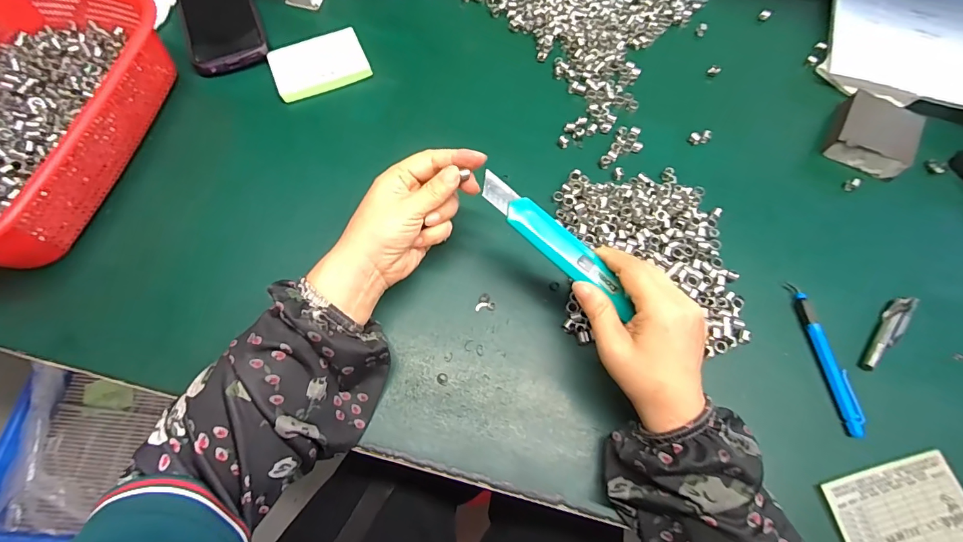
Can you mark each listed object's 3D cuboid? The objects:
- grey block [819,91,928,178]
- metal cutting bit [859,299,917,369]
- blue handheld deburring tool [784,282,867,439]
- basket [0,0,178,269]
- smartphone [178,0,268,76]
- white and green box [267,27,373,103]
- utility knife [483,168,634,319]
[{"bbox_3d":[0.400,-0.141,0.442,0.073,0.030,0.082,27,69,9],"label":"grey block"},{"bbox_3d":[0.347,0.051,0.365,0.013,0.013,0.085,40,72,13],"label":"metal cutting bit"},{"bbox_3d":[0.283,0.069,0.354,0.014,0.011,0.125,-9,68,-5],"label":"blue handheld deburring tool"},{"bbox_3d":[-0.415,-0.140,0.387,0.211,0.079,0.289,13,68,3],"label":"basket"},{"bbox_3d":[-0.293,-0.295,0.479,0.075,0.017,0.183,-20,66,-9],"label":"smartphone"},{"bbox_3d":[-0.172,-0.219,0.459,0.096,0.015,0.066,-22,70,-11],"label":"white and green box"},{"bbox_3d":[0.054,-0.021,0.307,0.134,0.008,0.026,41,72,1],"label":"utility knife"}]

